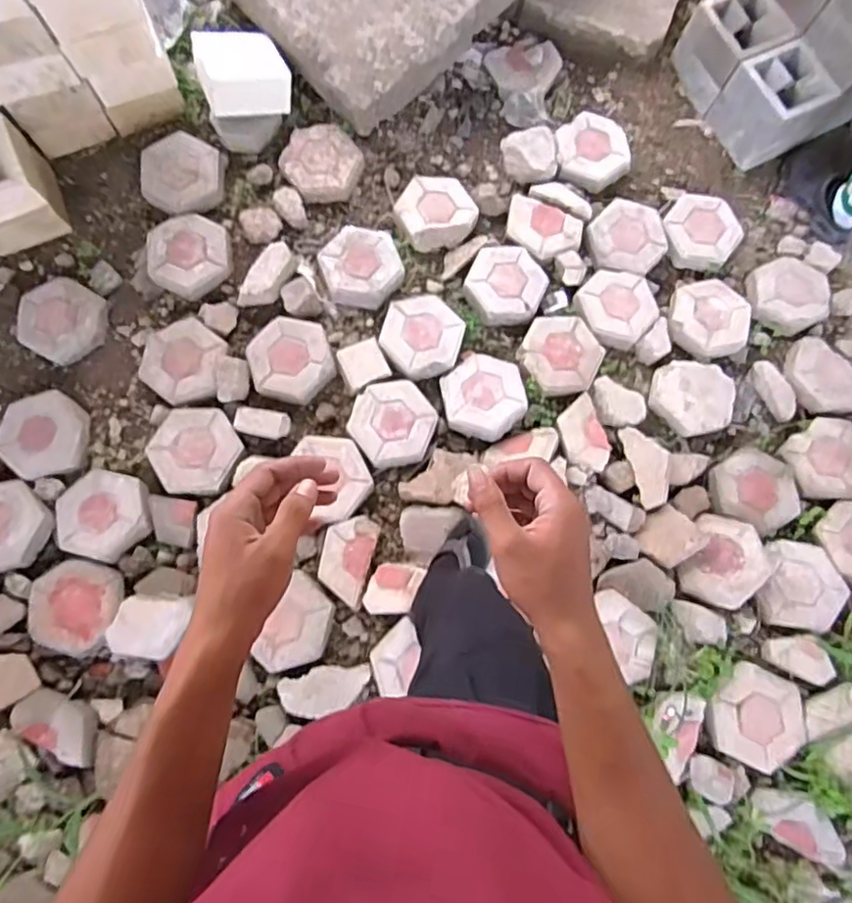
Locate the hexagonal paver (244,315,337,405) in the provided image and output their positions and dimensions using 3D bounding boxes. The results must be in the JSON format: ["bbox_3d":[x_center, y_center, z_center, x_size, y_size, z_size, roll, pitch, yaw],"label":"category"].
[{"bbox_3d":[-0.335,-0.228,1.558,0.208,0.053,0.222,-19,77,-6],"label":"hexagonal paver"}]

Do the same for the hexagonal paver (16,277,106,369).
[{"bbox_3d":[-0.925,-0.336,1.585,0.216,0.058,0.206,28,77,6],"label":"hexagonal paver"}]

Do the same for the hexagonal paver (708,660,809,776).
[{"bbox_3d":[0.723,0.577,1.368,0.201,0.038,0.200,23,77,4],"label":"hexagonal paver"}]

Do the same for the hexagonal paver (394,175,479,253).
[{"bbox_3d":[0.027,-0.644,1.660,0.207,0.051,0.200,-19,77,-6],"label":"hexagonal paver"}]

